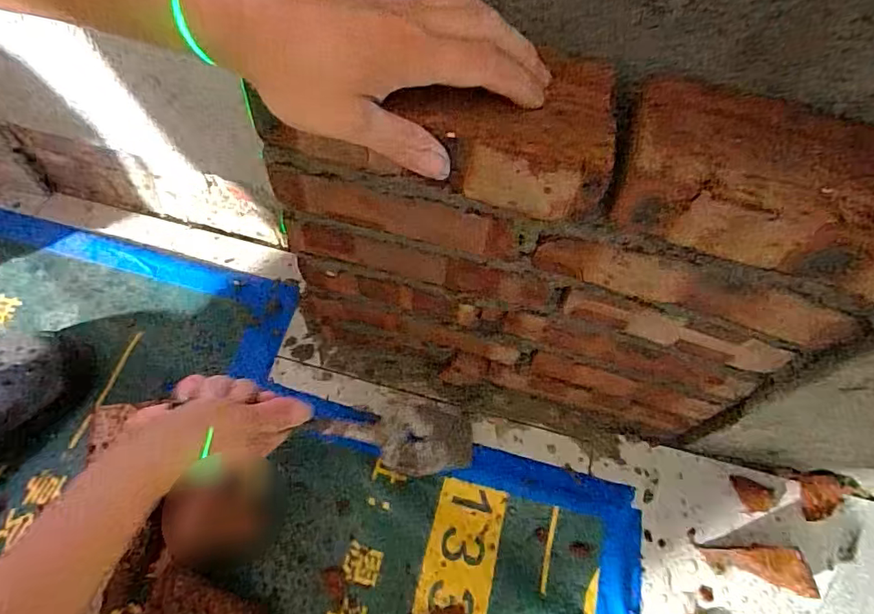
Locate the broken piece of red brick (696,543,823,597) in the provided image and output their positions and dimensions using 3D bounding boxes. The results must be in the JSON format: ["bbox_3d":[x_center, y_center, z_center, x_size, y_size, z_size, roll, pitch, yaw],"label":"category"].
[{"bbox_3d":[0.301,0.239,0.471,0.084,0.052,0.031,17,62,7],"label":"broken piece of red brick"}]

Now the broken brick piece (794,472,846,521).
[{"bbox_3d":[0.401,0.196,0.521,0.046,0.016,0.045,2,61,-1],"label":"broken brick piece"}]

